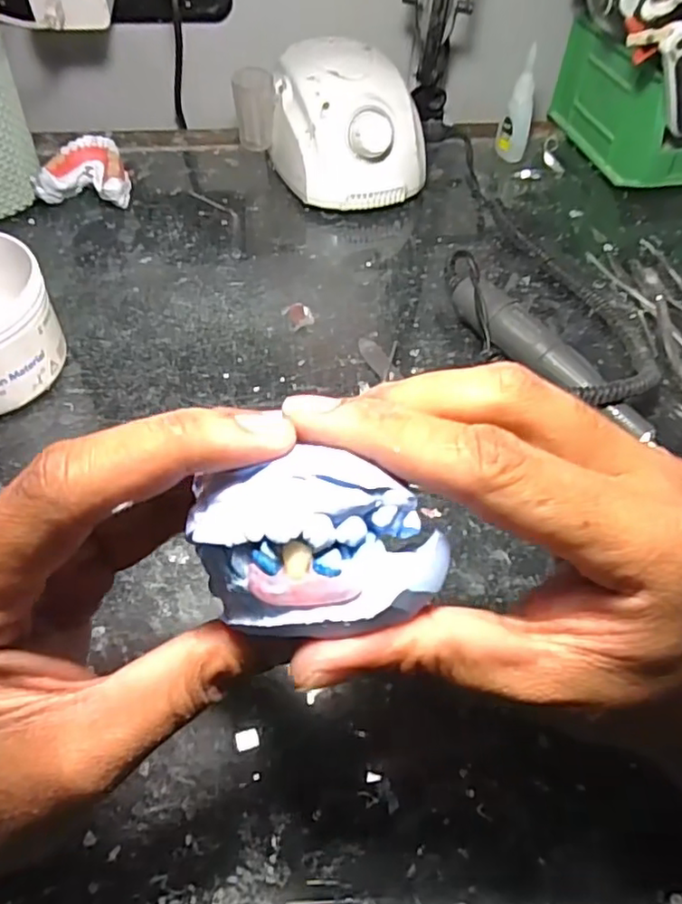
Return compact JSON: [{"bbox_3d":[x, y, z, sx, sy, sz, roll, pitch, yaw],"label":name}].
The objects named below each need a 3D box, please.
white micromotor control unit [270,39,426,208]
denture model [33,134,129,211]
[{"bbox_3d":[0.000,-0.253,0.482,0.096,0.080,0.129,-17,55,-16],"label":"white micromotor control unit"},{"bbox_3d":[-0.191,-0.210,0.467,0.062,0.035,0.055,4,52,0],"label":"denture model"}]

